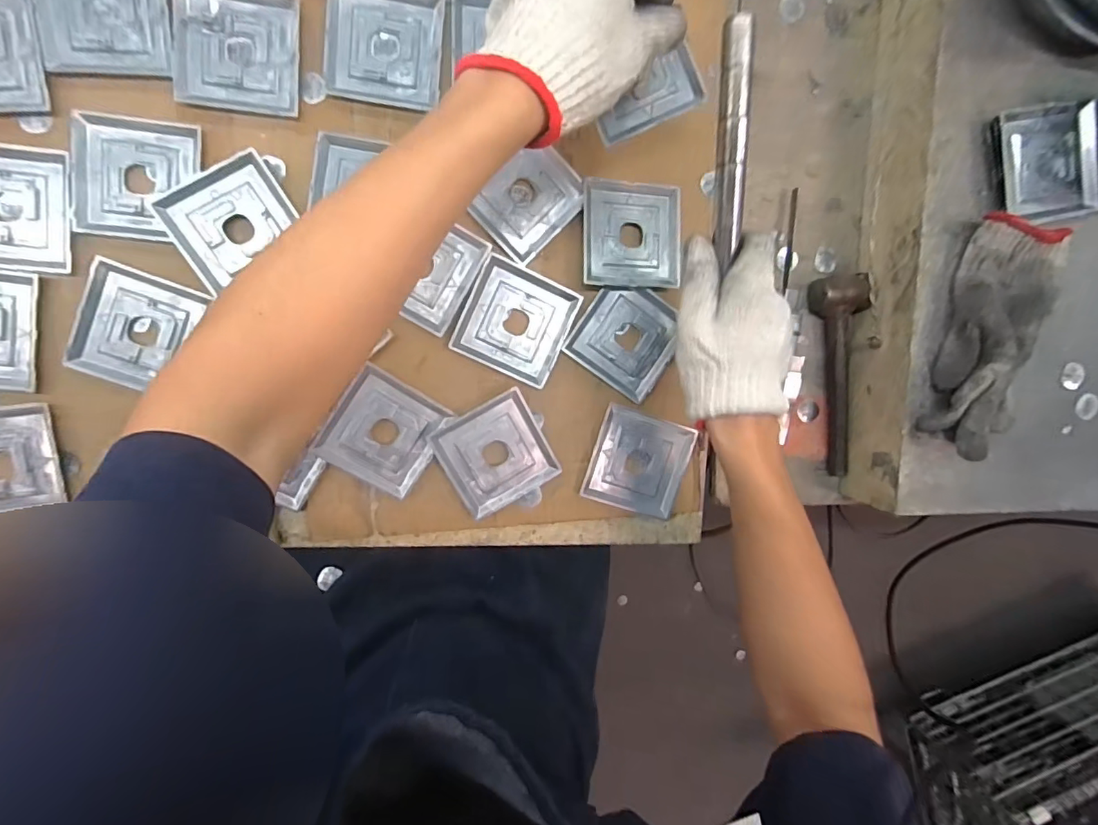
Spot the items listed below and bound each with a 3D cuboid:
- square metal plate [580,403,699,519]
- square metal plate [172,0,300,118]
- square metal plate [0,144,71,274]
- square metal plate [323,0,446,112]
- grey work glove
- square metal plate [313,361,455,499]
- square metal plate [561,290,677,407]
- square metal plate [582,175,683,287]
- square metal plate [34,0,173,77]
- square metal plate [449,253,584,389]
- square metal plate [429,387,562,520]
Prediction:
[{"bbox_3d":[0.084,0.047,0.480,0.088,0.006,0.090,17,94,-9],"label":"square metal plate"},{"bbox_3d":[-0.245,-0.287,0.408,0.090,0.005,0.088,3,96,-8],"label":"square metal plate"},{"bbox_3d":[-0.420,-0.157,0.399,0.089,0.015,0.090,3,96,-8],"label":"square metal plate"},{"bbox_3d":[-0.133,-0.299,0.419,0.090,0.004,0.090,5,96,-8],"label":"square metal plate"},{"bbox_3d":[0.372,-0.057,0.423,0.082,0.051,0.186,12,94,-9],"label":"grey work glove"},{"bbox_3d":[-0.142,0.019,0.451,0.085,0.010,0.092,33,91,-10],"label":"square metal plate"},{"bbox_3d":[0.072,-0.068,0.466,0.087,0.004,0.086,35,91,-10],"label":"square metal plate"},{"bbox_3d":[0.074,-0.156,0.454,0.088,0.011,0.088,-1,97,-7],"label":"square metal plate"},{"bbox_3d":[-0.338,-0.305,0.391,0.089,0.005,0.089,-2,97,-7],"label":"square metal plate"},{"bbox_3d":[-0.029,-0.080,0.459,0.093,0.005,0.092,24,93,-9],"label":"square metal plate"},{"bbox_3d":[-0.048,0.037,0.465,0.090,0.009,0.090,-29,99,-3],"label":"square metal plate"}]

